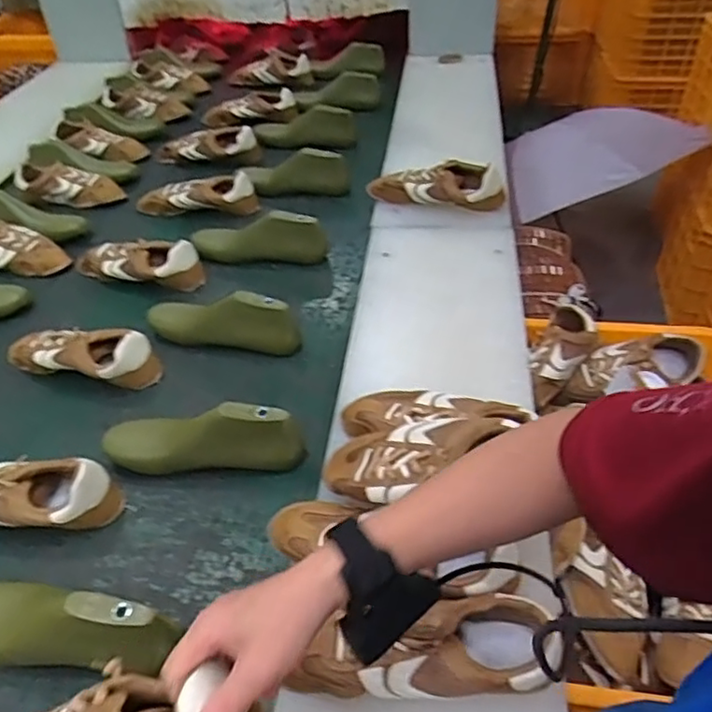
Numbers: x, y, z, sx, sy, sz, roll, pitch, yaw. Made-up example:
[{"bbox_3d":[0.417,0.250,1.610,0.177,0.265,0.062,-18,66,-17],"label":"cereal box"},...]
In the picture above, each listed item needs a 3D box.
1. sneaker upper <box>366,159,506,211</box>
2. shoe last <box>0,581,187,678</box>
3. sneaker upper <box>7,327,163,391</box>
[{"bbox_3d":[0.145,-0.316,1.159,0.246,0.076,0.094,3,43,5],"label":"sneaker upper"},{"bbox_3d":[-0.289,0.251,0.596,0.243,0.073,0.066,9,43,11],"label":"shoe last"},{"bbox_3d":[-0.402,-0.003,0.925,0.236,0.081,0.086,13,44,16],"label":"sneaker upper"}]

